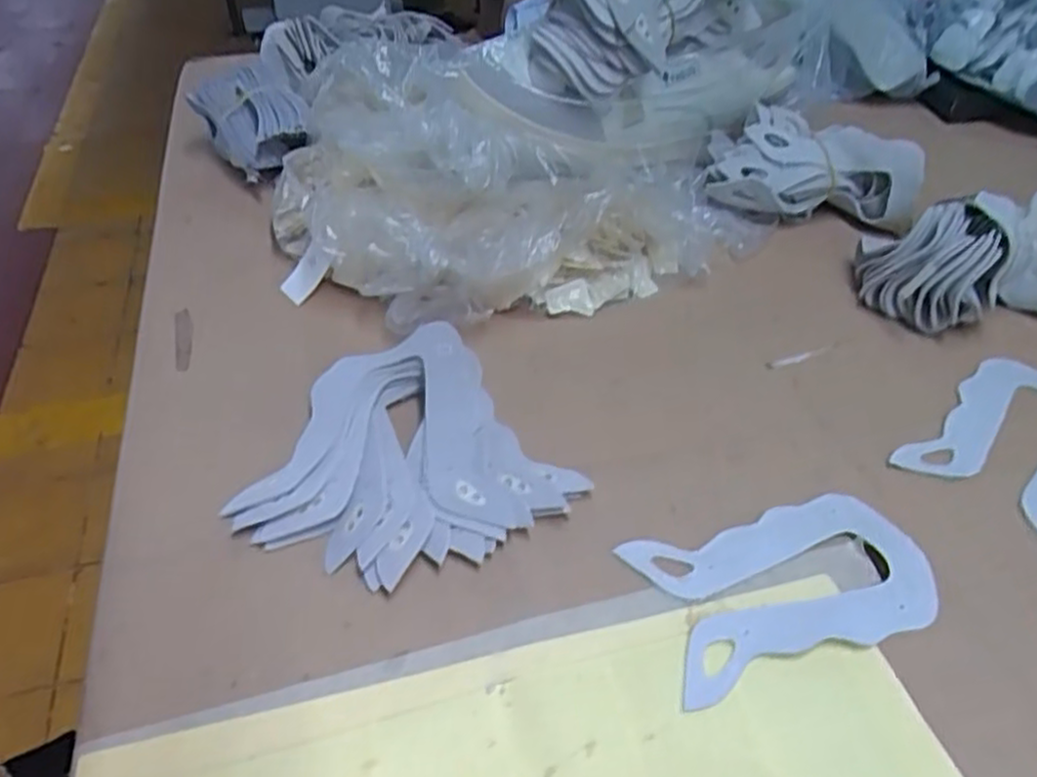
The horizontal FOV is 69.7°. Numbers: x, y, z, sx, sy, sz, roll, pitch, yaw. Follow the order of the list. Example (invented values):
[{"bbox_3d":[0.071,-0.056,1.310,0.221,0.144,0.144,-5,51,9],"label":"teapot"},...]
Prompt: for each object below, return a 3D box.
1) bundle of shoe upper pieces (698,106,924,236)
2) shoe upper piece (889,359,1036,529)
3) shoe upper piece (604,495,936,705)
[{"bbox_3d":[0.208,-0.157,0.539,0.143,0.057,0.071,7,45,7],"label":"bundle of shoe upper pieces"},{"bbox_3d":[0.268,0.026,0.394,0.087,0.005,0.125,32,53,28],"label":"shoe upper piece"},{"bbox_3d":[0.119,0.087,0.332,0.126,0.005,0.073,-13,46,-10],"label":"shoe upper piece"}]

